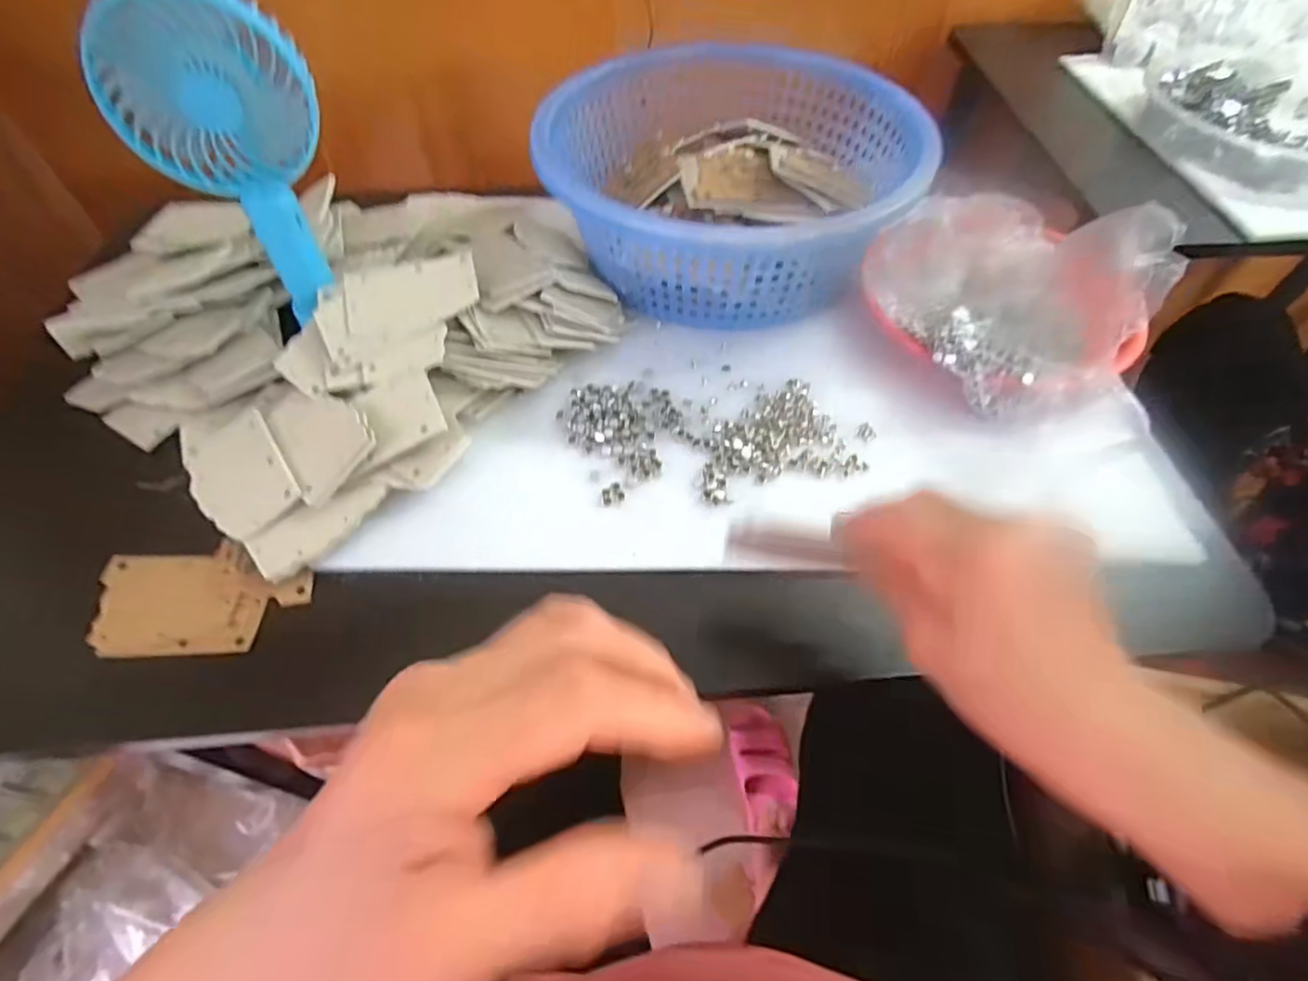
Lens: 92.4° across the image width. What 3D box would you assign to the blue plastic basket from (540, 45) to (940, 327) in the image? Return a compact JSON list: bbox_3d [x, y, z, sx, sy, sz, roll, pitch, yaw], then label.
[{"bbox_3d":[0.061,-0.230,0.480,0.256,0.105,0.248,0,56,-1],"label":"blue plastic basket"}]

